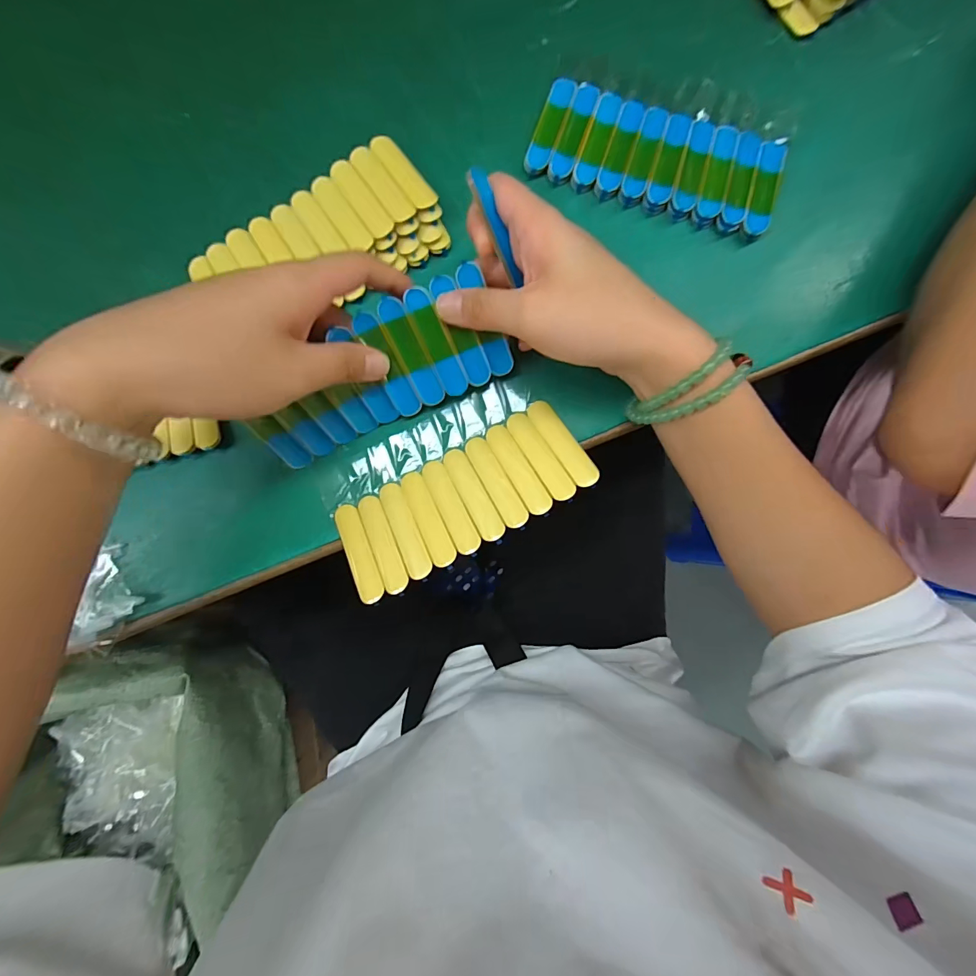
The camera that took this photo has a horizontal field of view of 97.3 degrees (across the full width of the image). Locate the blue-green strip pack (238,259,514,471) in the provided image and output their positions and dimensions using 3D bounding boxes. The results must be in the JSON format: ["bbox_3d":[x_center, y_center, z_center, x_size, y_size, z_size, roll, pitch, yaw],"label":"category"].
[{"bbox_3d":[-0.063,-0.064,0.245,0.146,0.016,0.061,-26,123,1],"label":"blue-green strip pack"}]

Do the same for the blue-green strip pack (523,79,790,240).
[{"bbox_3d":[0.104,-0.205,0.267,0.150,0.009,0.064,19,88,2],"label":"blue-green strip pack"}]

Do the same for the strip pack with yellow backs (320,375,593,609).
[{"bbox_3d":[-0.022,-0.005,0.258,0.149,0.006,0.088,-28,70,0],"label":"strip pack with yellow backs"}]

